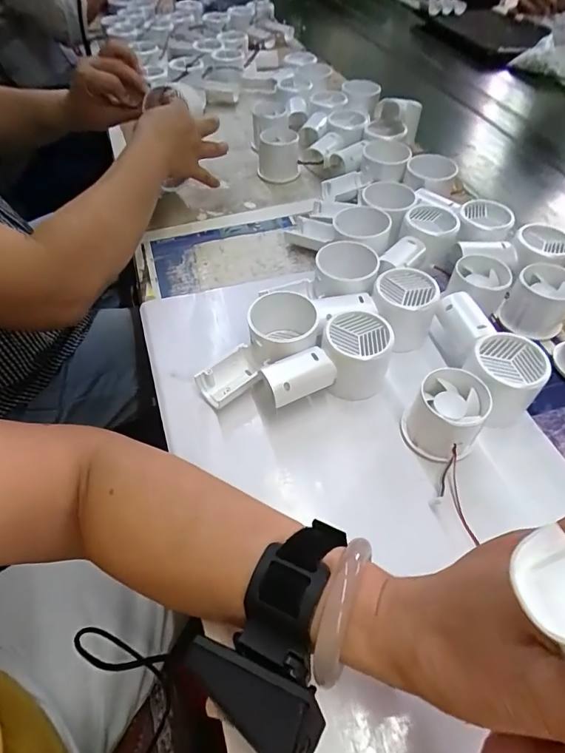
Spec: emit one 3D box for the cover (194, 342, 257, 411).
[{"bbox_3d":[-0.043,0.004,0.370,0.049,0.028,0.032,-34,60,-25],"label":"cover"}]

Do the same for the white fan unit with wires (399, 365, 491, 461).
[{"bbox_3d":[0.126,0.029,0.337,0.053,0.047,0.053,1,52,-1],"label":"white fan unit with wires"}]

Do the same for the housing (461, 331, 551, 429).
[{"bbox_3d":[0.177,0.003,0.355,0.055,0.051,0.054,-9,53,-9],"label":"housing"}]

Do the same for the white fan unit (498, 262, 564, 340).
[{"bbox_3d":[0.243,-0.070,0.414,0.055,0.048,0.057,1,52,-1],"label":"white fan unit"}]

